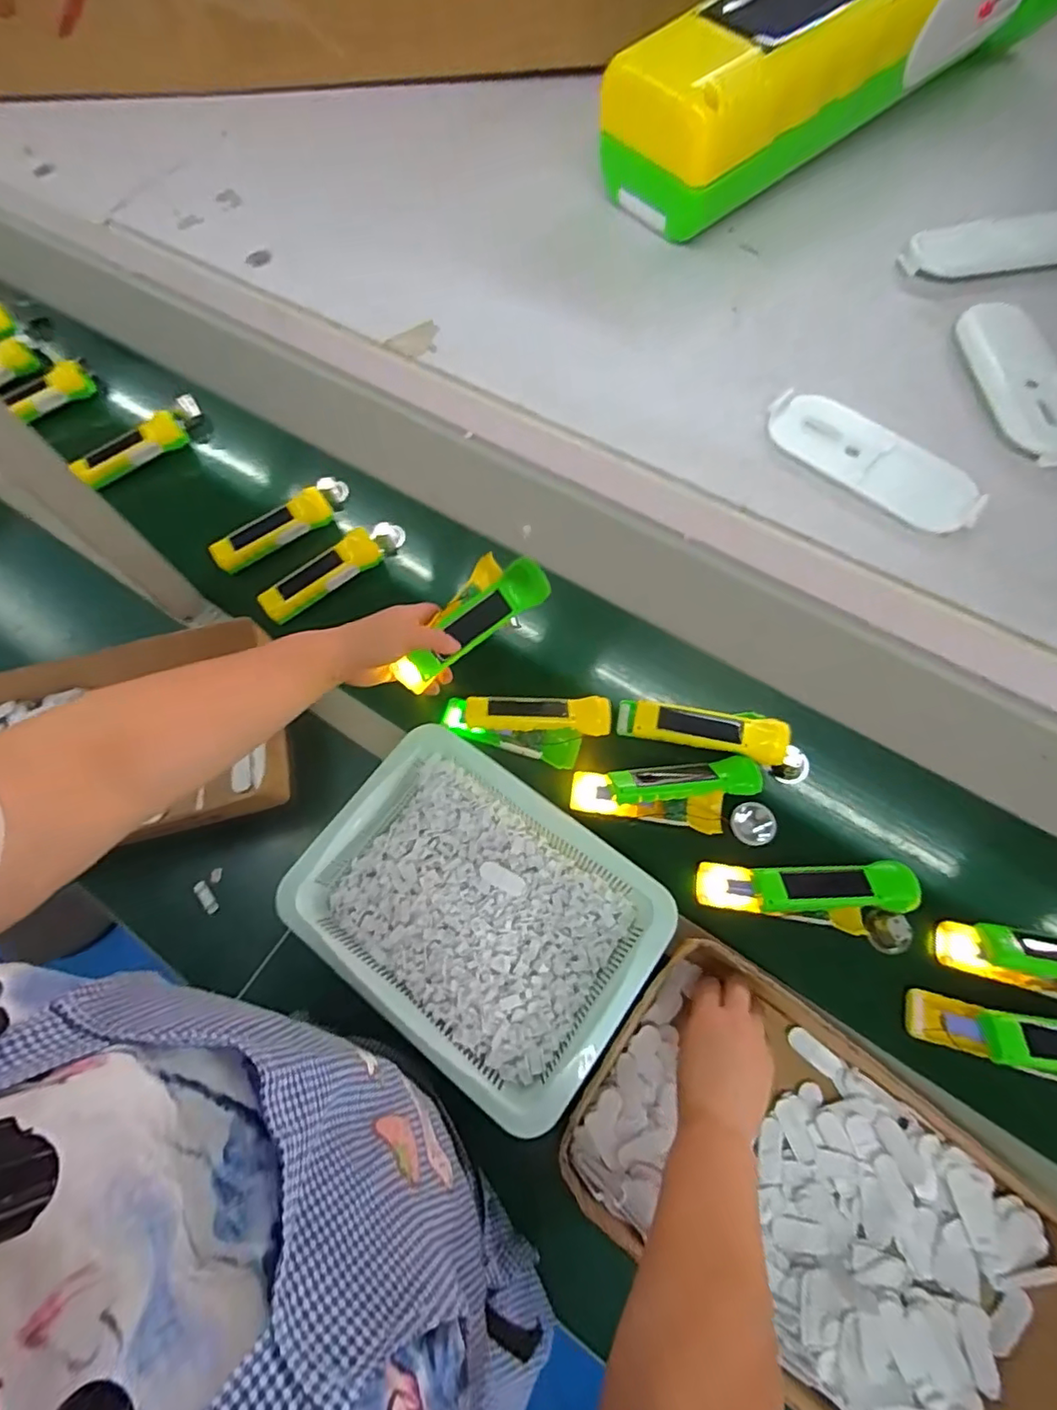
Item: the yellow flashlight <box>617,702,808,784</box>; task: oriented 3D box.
[{"bbox_3d":[0.212,0.032,0.658,0.213,0.046,0.055,14,69,8],"label":"yellow flashlight"}]

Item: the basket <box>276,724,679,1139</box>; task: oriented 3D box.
[{"bbox_3d":[-0.047,0.197,0.560,0.314,0.074,0.233,35,73,15],"label":"basket"}]

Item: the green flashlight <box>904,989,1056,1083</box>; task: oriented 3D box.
[{"bbox_3d":[0.481,0.331,0.535,0.225,0.056,0.095,13,69,8],"label":"green flashlight"}]

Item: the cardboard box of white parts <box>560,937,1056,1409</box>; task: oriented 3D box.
[{"bbox_3d":[0.245,0.421,0.497,0.396,0.092,0.242,35,73,15],"label":"cardboard box of white parts"}]

